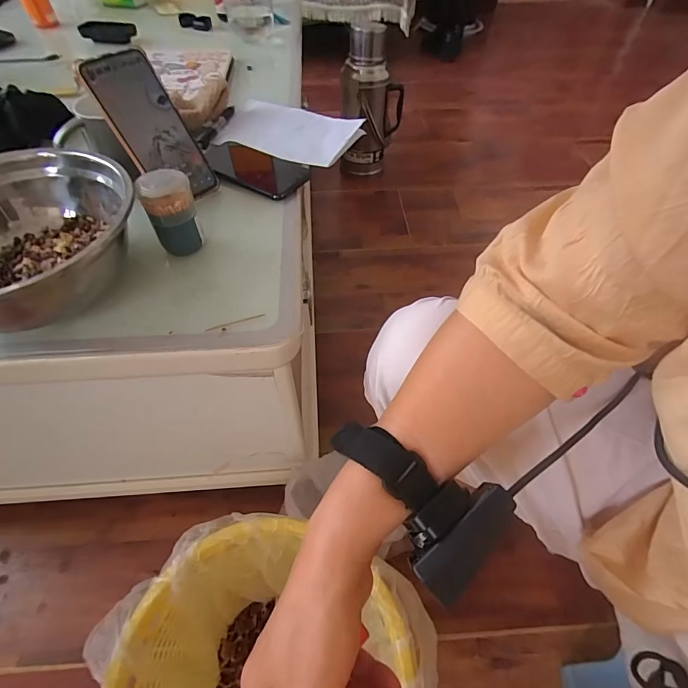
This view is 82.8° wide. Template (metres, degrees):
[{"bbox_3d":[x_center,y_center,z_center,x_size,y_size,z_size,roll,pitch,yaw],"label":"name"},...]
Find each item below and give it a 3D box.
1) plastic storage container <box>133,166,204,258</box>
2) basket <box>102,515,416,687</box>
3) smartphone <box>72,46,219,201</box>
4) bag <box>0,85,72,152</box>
[{"bbox_3d":[-0.173,-0.133,0.398,0.045,0.073,0.047,-17,56,-13],"label":"plastic storage container"},{"bbox_3d":[-0.075,0.359,0.459,0.273,0.240,0.242,3,54,2],"label":"basket"},{"bbox_3d":[-0.213,-0.238,0.439,0.077,0.156,0.009,-44,30,-27],"label":"smartphone"},{"bbox_3d":[-0.451,-0.309,0.544,0.130,0.061,0.093,-38,63,-25],"label":"bag"}]

